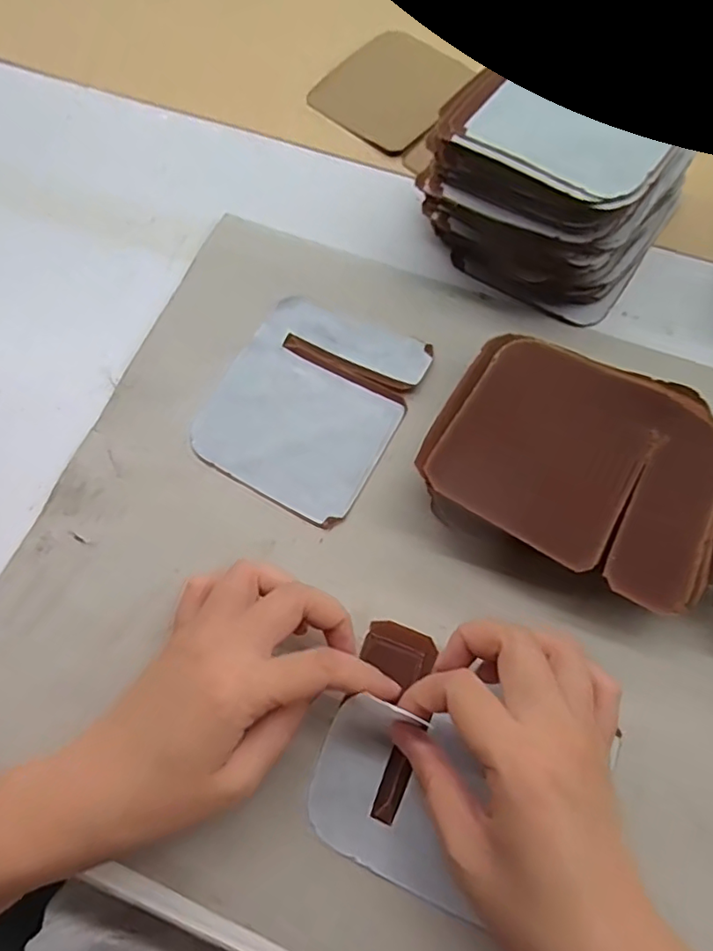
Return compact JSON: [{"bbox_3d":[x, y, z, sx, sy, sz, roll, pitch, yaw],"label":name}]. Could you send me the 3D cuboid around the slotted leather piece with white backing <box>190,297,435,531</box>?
[{"bbox_3d":[-0.027,-0.046,0.353,0.106,0.004,0.130,29,74,8],"label":"slotted leather piece with white backing"}]

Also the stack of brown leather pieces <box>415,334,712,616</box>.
[{"bbox_3d":[0.119,-0.005,0.315,0.155,0.039,0.120,23,74,9],"label":"stack of brown leather pieces"}]

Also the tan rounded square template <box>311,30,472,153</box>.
[{"bbox_3d":[0.024,-0.288,0.430,0.094,0.006,0.085,43,94,16],"label":"tan rounded square template"}]

